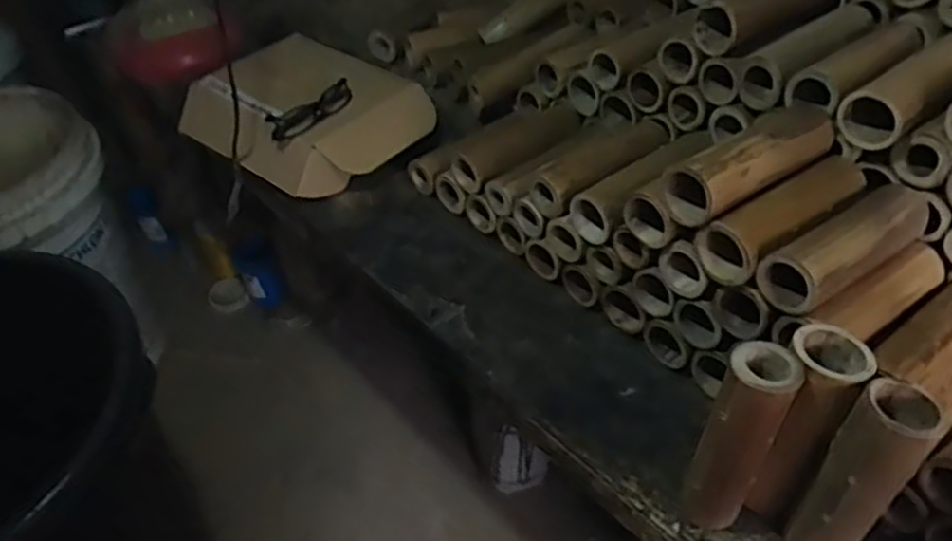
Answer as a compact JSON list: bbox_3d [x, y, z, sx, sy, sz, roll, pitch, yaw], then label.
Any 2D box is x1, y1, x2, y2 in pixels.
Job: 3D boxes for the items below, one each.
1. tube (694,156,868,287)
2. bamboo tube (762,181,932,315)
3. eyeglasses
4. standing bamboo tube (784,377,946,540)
[{"bbox_3d":[0.284,-0.048,0.659,0.185,0.047,0.054,-26,48,-25],"label":"tube"},{"bbox_3d":[0.323,-0.024,0.624,0.182,0.045,0.051,-27,49,-25],"label":"bamboo tube"},{"bbox_3d":[-0.209,-0.207,0.943,0.030,0.033,0.123,26,49,26],"label":"eyeglasses"},{"bbox_3d":[0.284,0.159,0.543,0.059,0.173,0.050,-34,52,-31],"label":"standing bamboo tube"}]

